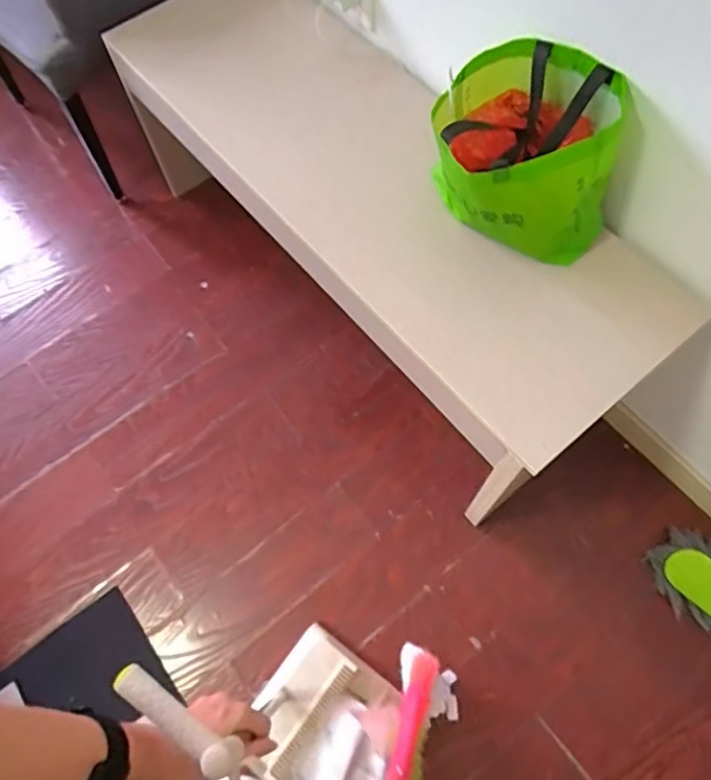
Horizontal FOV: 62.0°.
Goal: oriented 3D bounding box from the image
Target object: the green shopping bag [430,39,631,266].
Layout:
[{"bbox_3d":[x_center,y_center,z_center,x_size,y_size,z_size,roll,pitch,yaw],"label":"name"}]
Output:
[{"bbox_3d":[0.265,-0.371,0.931,0.283,0.204,0.244,6,67,3],"label":"green shopping bag"}]

